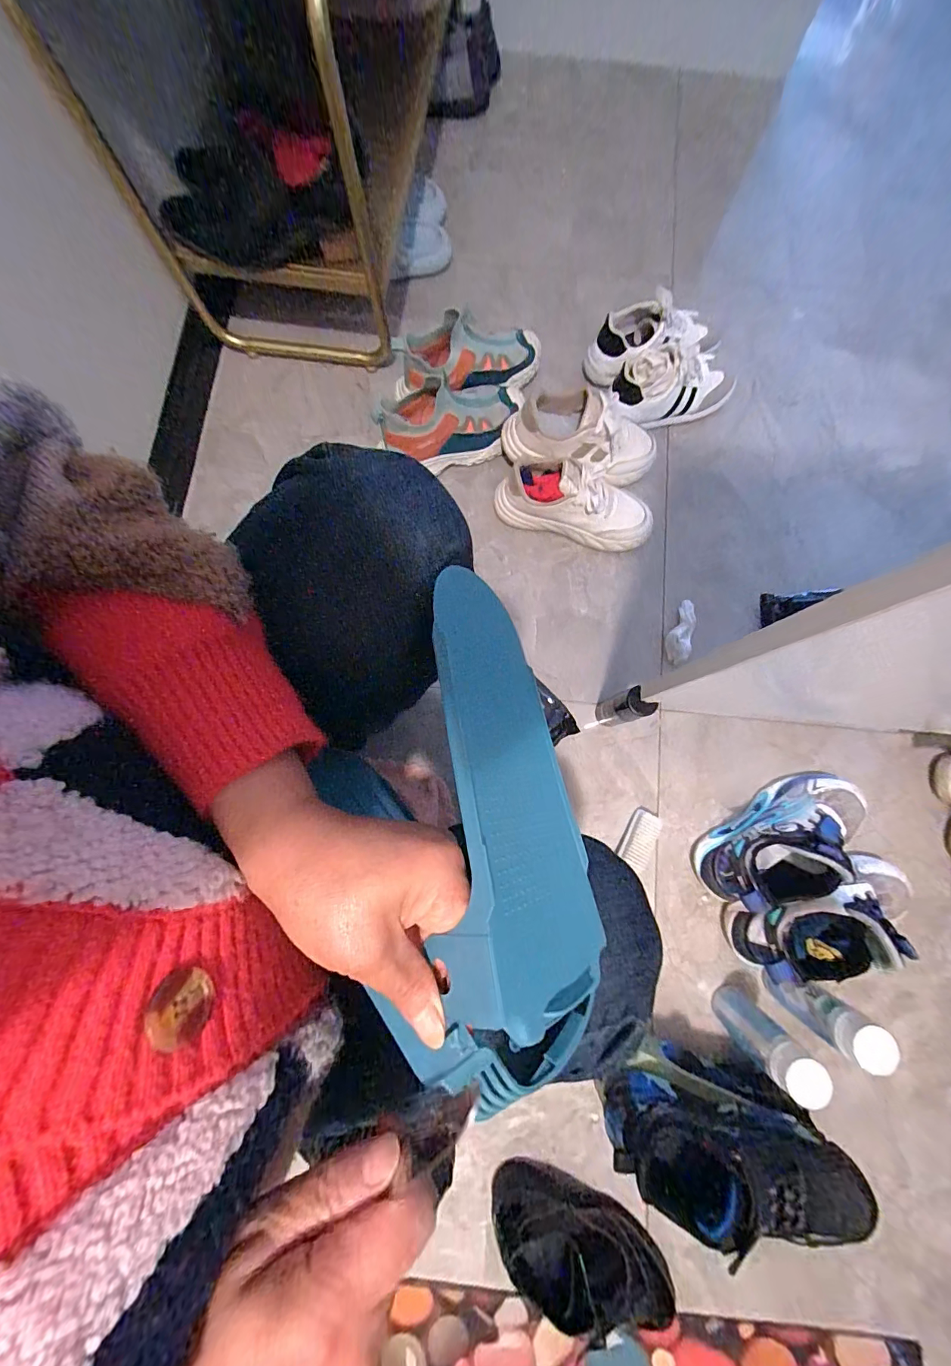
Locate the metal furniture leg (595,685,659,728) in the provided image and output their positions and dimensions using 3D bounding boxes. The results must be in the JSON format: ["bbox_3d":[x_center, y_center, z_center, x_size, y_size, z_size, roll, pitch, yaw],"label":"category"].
[{"bbox_3d":[0.199,0.033,0.581,0.037,0.147,0.040,-16,80,-2],"label":"metal furniture leg"}]

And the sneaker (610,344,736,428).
[{"bbox_3d":[0.314,-0.485,0.698,0.226,0.088,0.100,-18,80,-3],"label":"sneaker"}]

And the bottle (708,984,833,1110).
[{"bbox_3d":[0.332,0.411,0.509,0.042,0.155,0.044,0,80,1],"label":"bottle"}]

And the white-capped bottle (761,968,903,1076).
[{"bbox_3d":[0.402,0.384,0.516,0.047,0.159,0.043,0,80,1],"label":"white-capped bottle"}]

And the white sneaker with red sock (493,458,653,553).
[{"bbox_3d":[0.152,-0.272,0.661,0.240,0.097,0.088,17,81,4],"label":"white sneaker with red sock"}]

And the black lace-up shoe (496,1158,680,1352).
[{"bbox_3d":[0.128,0.662,0.504,0.228,0.080,0.093,18,81,4],"label":"black lace-up shoe"}]

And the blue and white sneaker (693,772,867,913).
[{"bbox_3d":[0.416,0.205,0.557,0.236,0.141,0.104,-34,81,-5],"label":"blue and white sneaker"}]

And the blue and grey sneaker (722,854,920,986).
[{"bbox_3d":[0.449,0.295,0.538,0.232,0.146,0.098,-27,81,-4],"label":"blue and grey sneaker"}]

